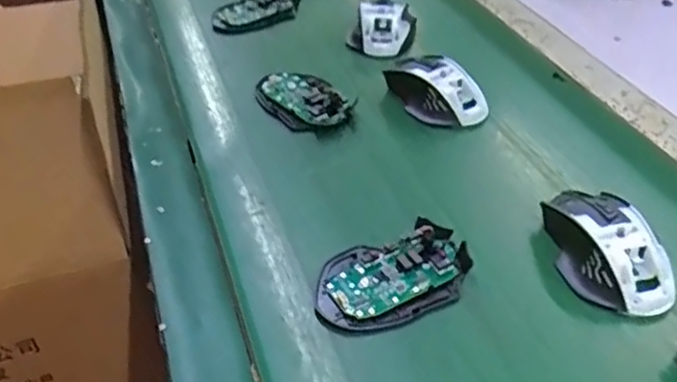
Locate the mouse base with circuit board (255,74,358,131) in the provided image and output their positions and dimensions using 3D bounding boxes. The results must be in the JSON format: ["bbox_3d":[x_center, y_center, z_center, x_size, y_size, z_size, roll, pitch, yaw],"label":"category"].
[{"bbox_3d":[-0.038,-0.095,0.640,0.064,0.017,0.107,-29,48,-30],"label":"mouse base with circuit board"}]

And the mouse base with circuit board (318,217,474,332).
[{"bbox_3d":[0.039,0.059,0.455,0.114,0.019,0.070,-14,42,-16],"label":"mouse base with circuit board"}]

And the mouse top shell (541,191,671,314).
[{"bbox_3d":[0.195,0.035,0.471,0.071,0.035,0.118,-4,40,-5],"label":"mouse top shell"}]

